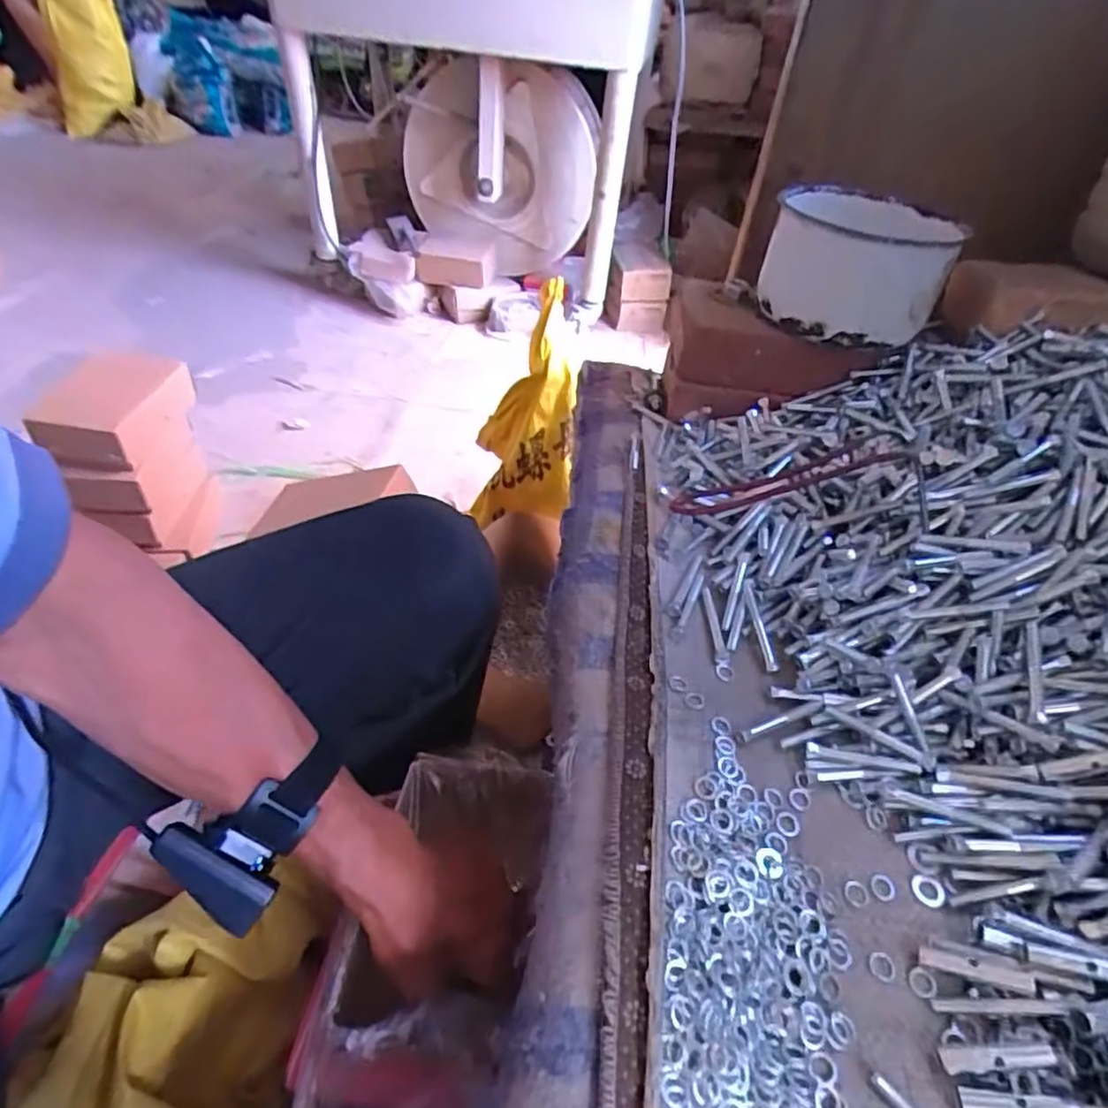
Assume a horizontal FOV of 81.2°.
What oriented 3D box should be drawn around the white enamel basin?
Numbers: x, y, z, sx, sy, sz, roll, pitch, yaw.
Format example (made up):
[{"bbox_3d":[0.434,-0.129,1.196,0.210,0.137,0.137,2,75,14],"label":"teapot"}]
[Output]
[{"bbox_3d":[0.235,-0.229,0.512,0.125,0.072,0.131,4,45,-4],"label":"white enamel basin"}]

